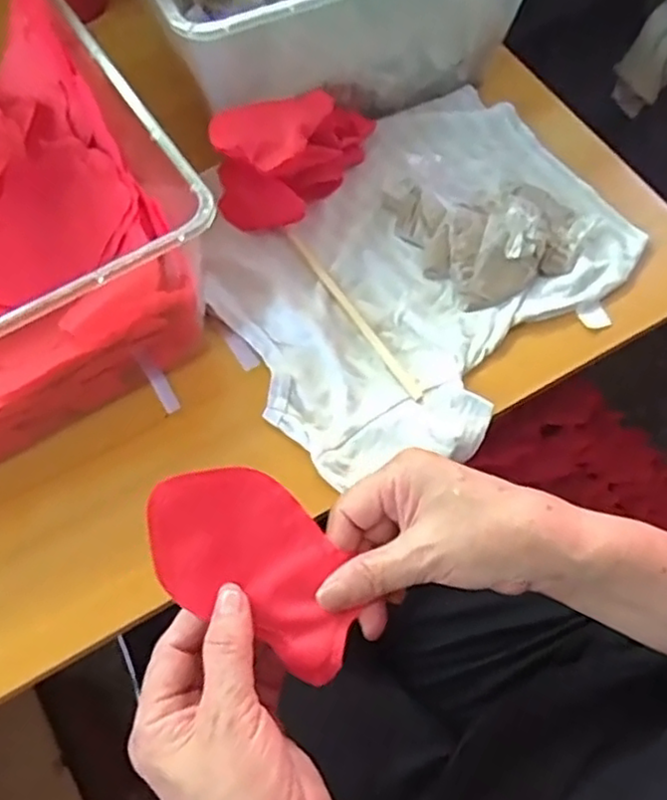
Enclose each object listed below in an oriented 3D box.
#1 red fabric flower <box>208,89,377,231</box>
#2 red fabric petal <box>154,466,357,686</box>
[{"bbox_3d":[-0.022,-0.182,0.508,0.131,0.072,0.068,-21,67,-11],"label":"red fabric flower"},{"bbox_3d":[-0.035,0.076,0.326,0.111,0.009,0.067,34,78,-9],"label":"red fabric petal"}]

